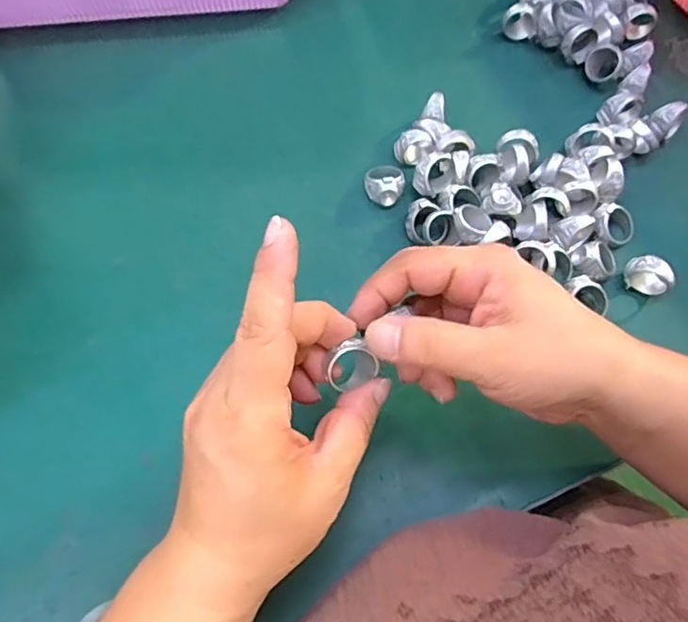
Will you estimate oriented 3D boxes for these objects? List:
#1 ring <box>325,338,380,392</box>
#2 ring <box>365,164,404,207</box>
[{"bbox_3d":[0.003,0.024,0.256,0.023,0.012,0.016,-25,66,-11],"label":"ring"},{"bbox_3d":[0.026,-0.083,0.380,0.025,0.019,0.028,4,64,3],"label":"ring"}]

